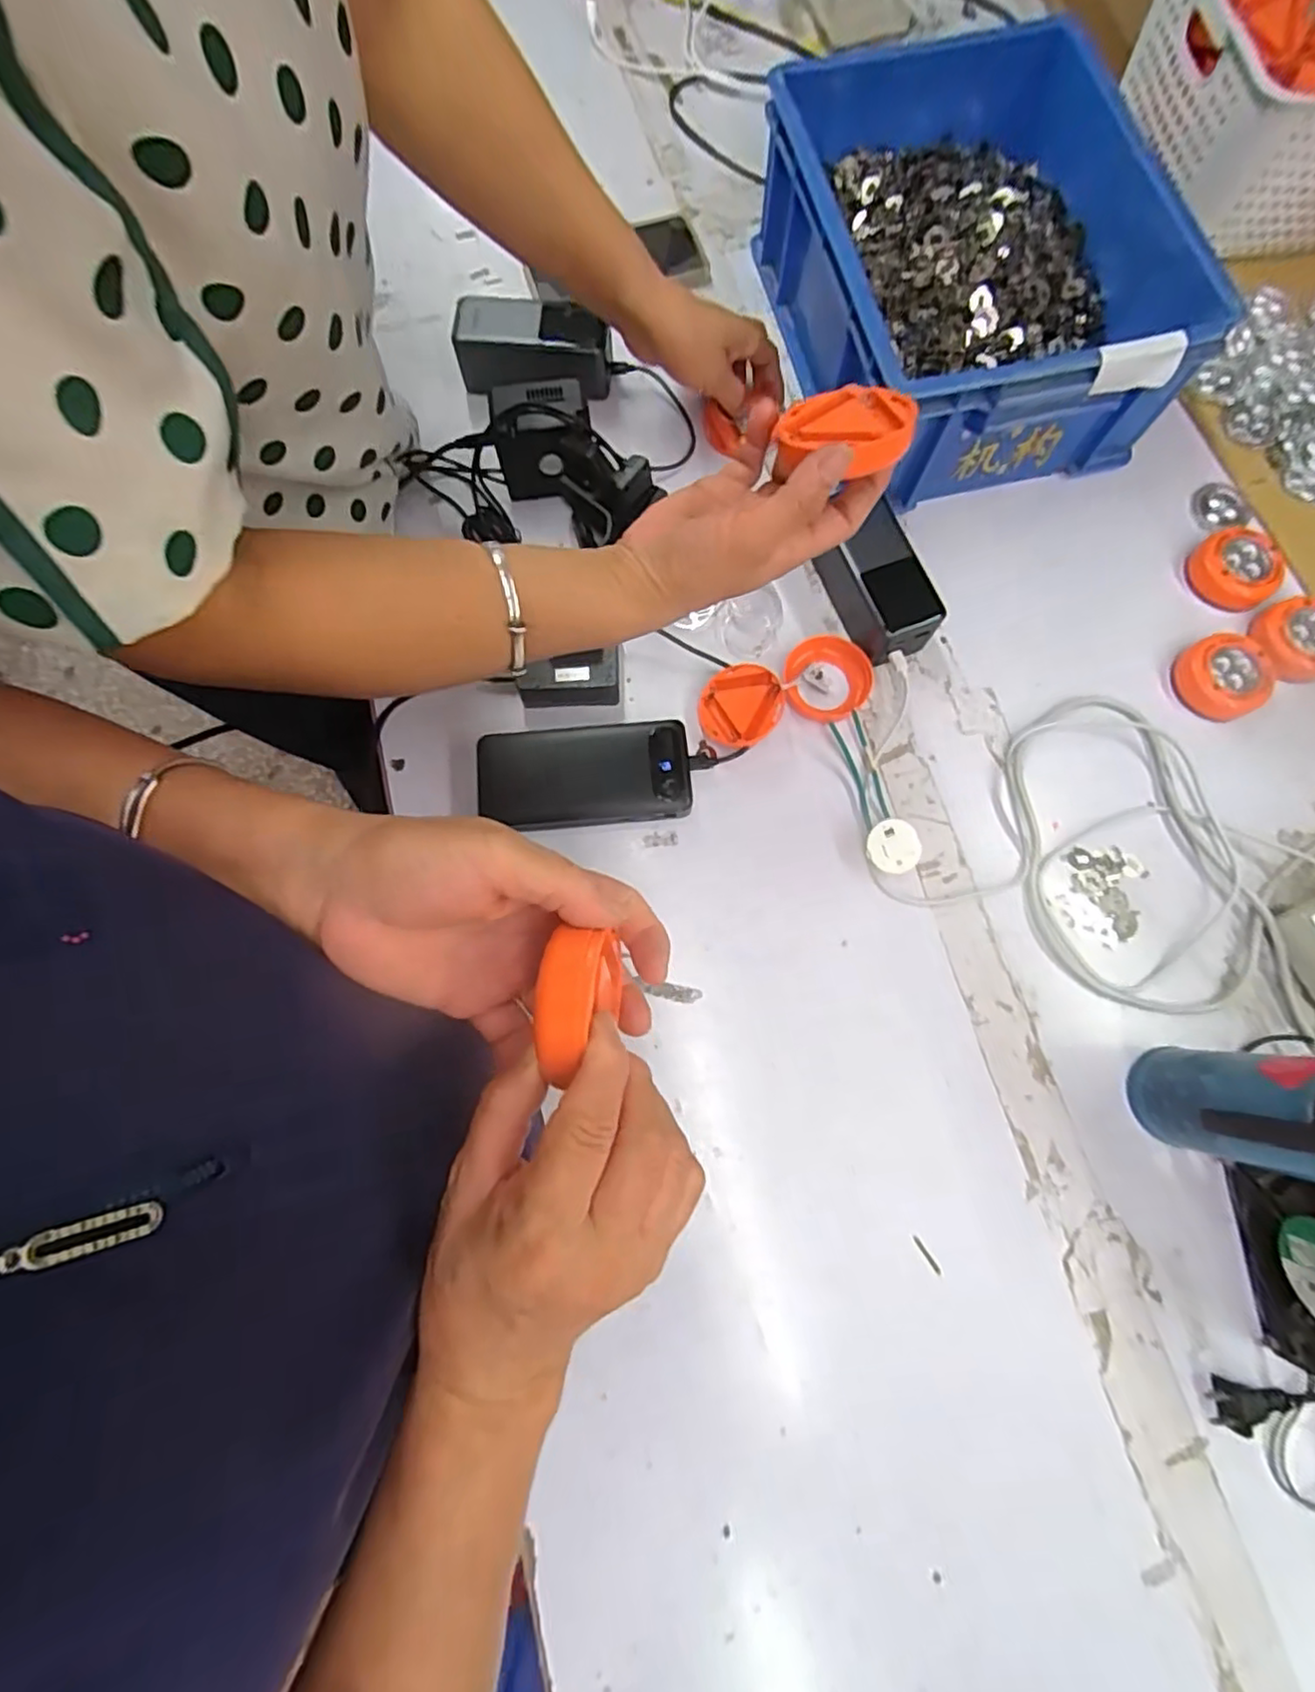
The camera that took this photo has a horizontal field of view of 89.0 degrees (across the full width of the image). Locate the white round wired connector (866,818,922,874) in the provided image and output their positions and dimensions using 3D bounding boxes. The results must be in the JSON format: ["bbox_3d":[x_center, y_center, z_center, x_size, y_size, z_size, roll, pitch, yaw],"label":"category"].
[{"bbox_3d":[0.173,0.002,0.495,0.037,0.022,0.038,10,76,3],"label":"white round wired connector"}]

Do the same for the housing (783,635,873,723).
[{"bbox_3d":[0.135,-0.134,0.530,0.066,0.018,0.070,0,75,0],"label":"housing"}]

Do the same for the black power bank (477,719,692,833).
[{"bbox_3d":[-0.055,-0.052,0.504,0.153,0.024,0.075,-5,76,-1],"label":"black power bank"}]

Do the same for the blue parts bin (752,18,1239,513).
[{"bbox_3d":[0.260,-0.486,0.564,0.278,0.124,0.365,-11,76,-3],"label":"blue parts bin"}]

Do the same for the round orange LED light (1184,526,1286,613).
[{"bbox_3d":[0.489,-0.235,0.564,0.076,0.025,0.069,-35,78,-8],"label":"round orange LED light"}]

